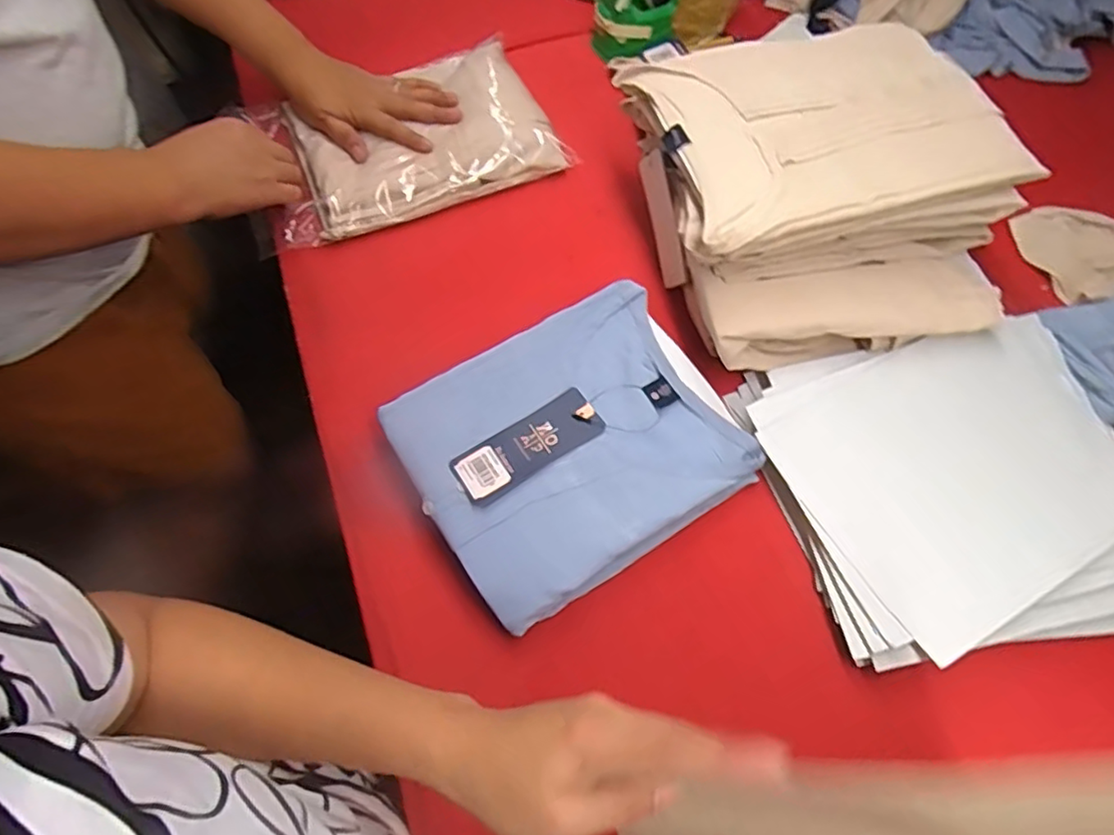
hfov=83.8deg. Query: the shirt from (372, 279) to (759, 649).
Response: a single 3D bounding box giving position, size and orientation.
[{"bbox_3d":[0.012,0.019,0.512,0.253,0.044,0.212,-29,69,-17],"label":"shirt"}]

